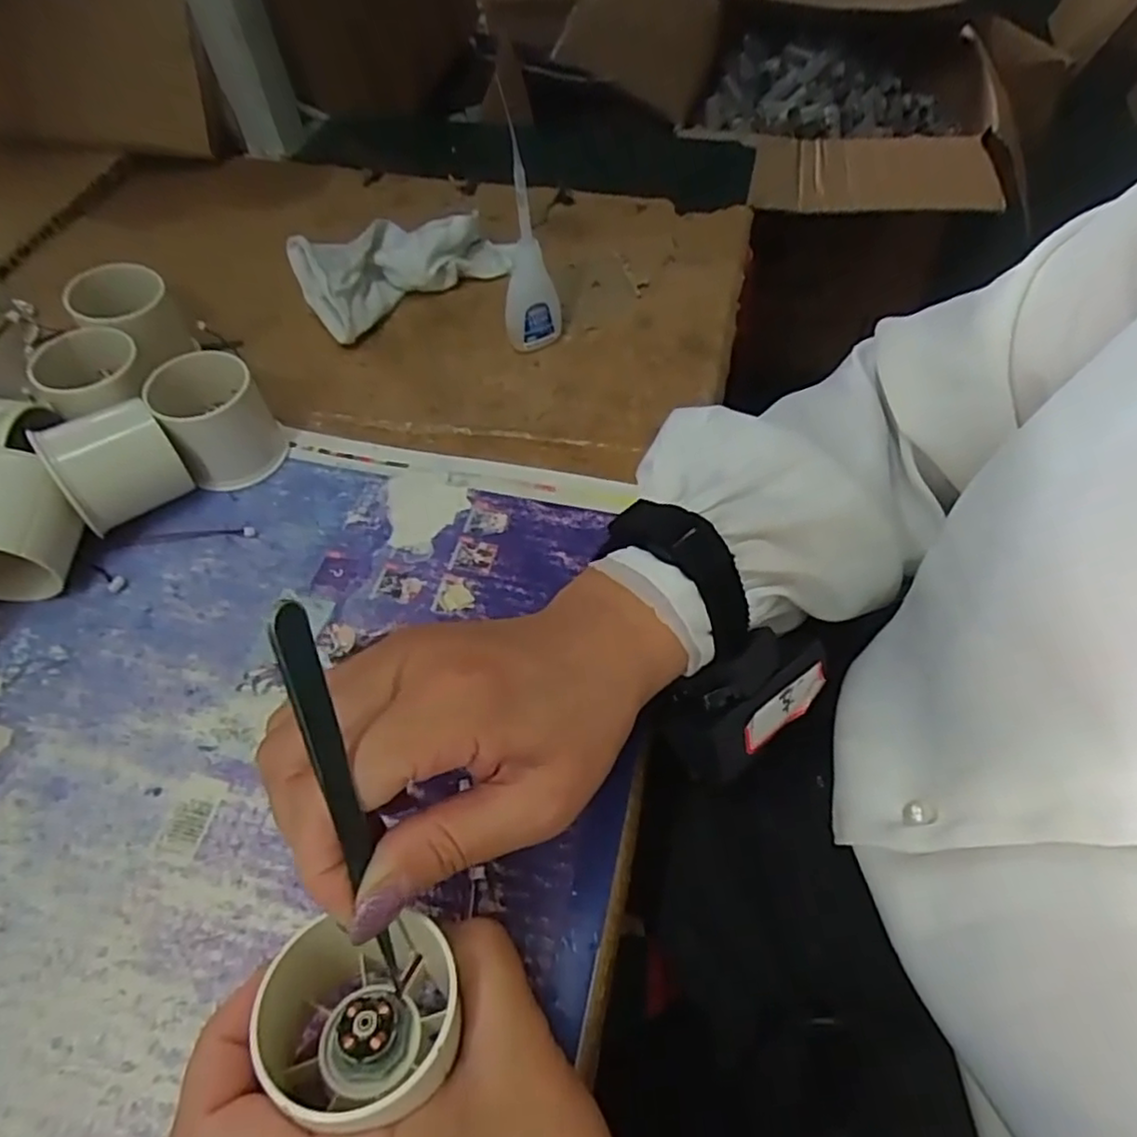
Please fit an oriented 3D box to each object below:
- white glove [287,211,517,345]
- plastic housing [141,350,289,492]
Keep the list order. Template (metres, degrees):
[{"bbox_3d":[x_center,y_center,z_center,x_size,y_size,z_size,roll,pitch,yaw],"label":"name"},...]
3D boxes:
[{"bbox_3d":[-0.107,-0.210,0.455,0.151,0.038,0.071,-37,62,-22],"label":"white glove"},{"bbox_3d":[-0.184,-0.078,0.355,0.051,0.053,0.048,-31,60,-19],"label":"plastic housing"}]

